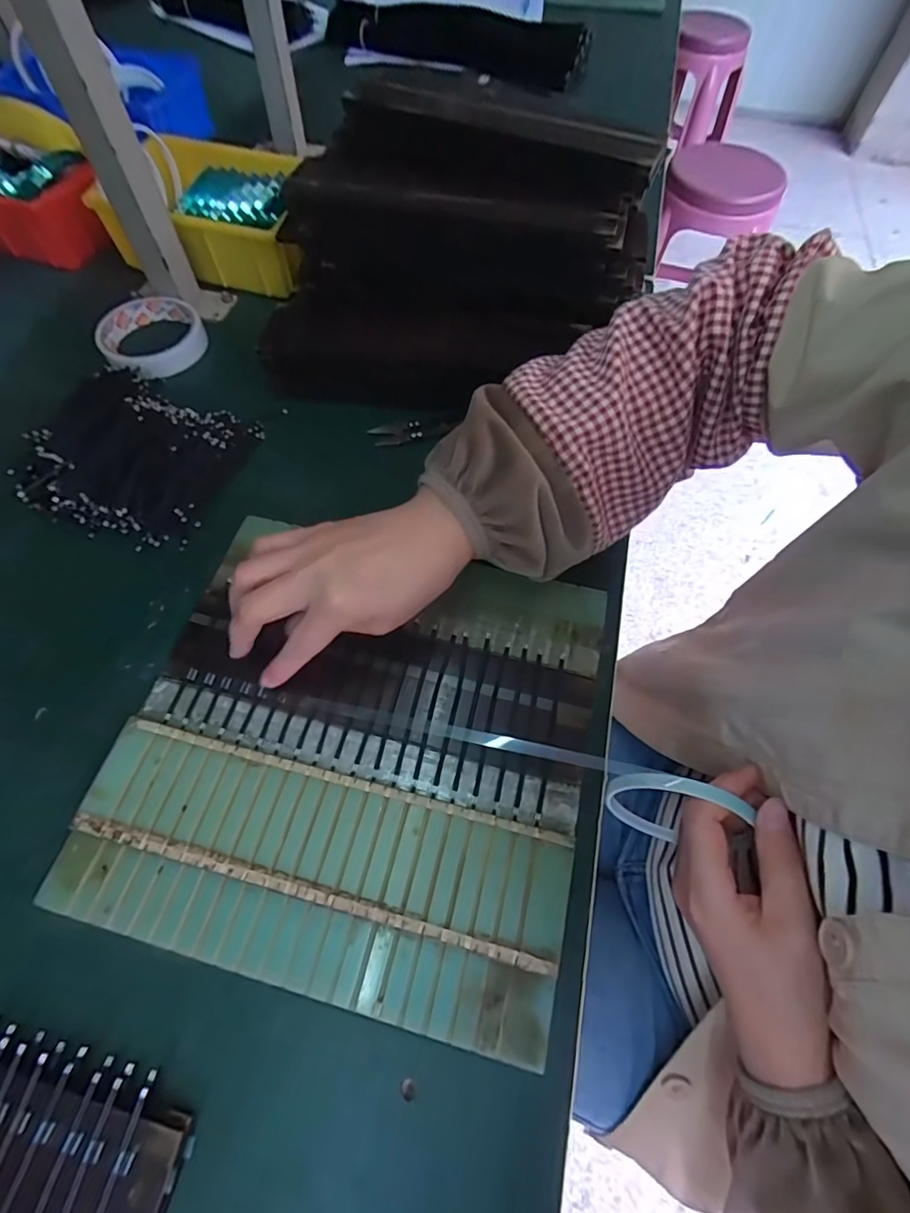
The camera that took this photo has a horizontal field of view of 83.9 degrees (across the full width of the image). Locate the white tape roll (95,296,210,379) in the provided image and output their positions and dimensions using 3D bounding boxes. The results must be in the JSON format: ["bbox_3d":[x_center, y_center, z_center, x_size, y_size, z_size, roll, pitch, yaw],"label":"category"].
[{"bbox_3d":[-0.277,-0.248,0.468,0.100,0.021,0.090,39,68,17],"label":"white tape roll"}]

